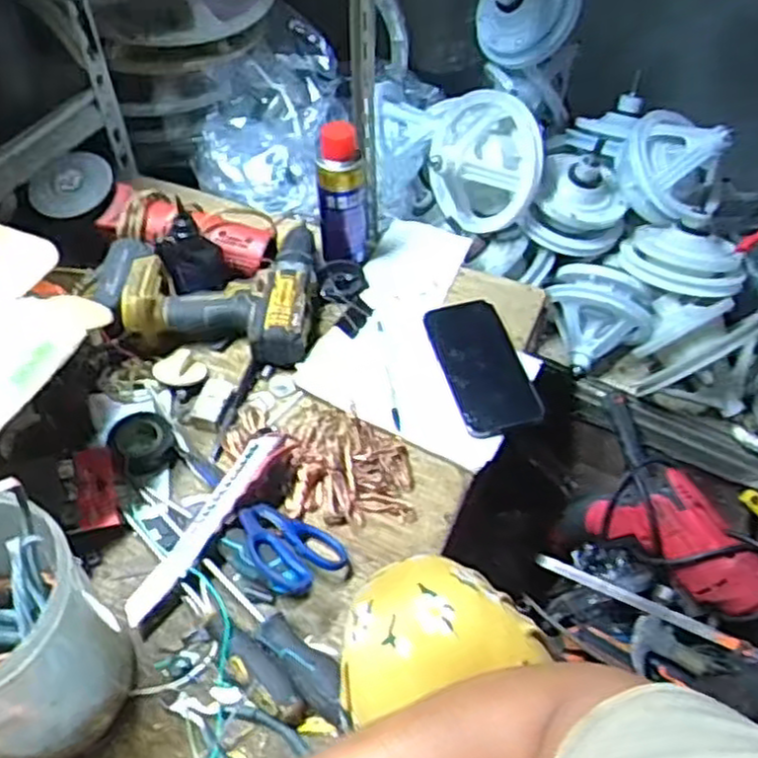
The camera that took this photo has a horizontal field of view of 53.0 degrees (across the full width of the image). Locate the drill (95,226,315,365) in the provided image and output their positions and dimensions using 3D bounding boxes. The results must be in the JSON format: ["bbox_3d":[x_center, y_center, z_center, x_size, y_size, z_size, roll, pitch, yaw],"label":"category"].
[{"bbox_3d":[-0.177,-0.101,0.811,0.213,0.061,0.187,-2,51,-1],"label":"drill"}]

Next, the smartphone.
[{"bbox_3d":[0.105,-0.017,0.765,0.080,0.015,0.158,-12,52,-9],"label":"smartphone"}]

